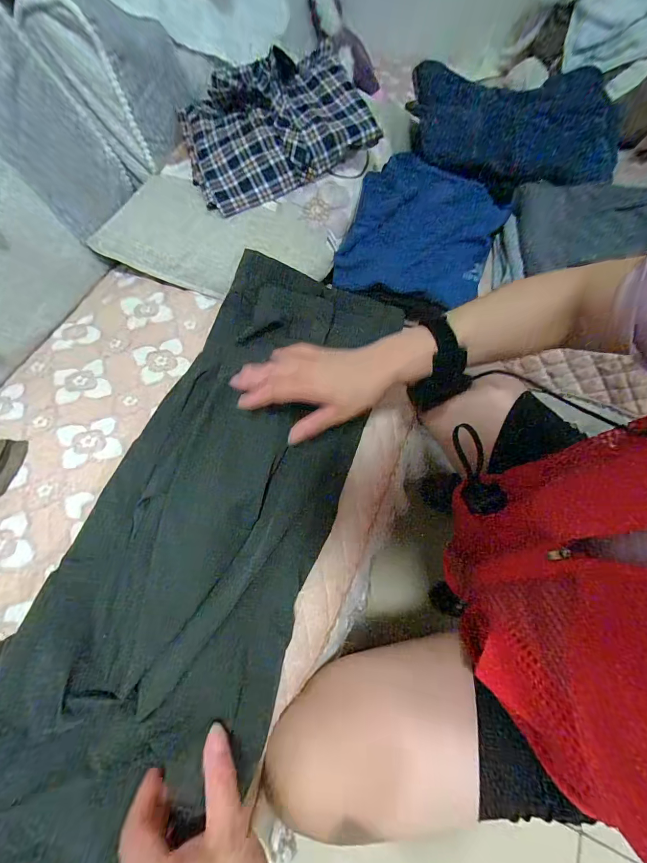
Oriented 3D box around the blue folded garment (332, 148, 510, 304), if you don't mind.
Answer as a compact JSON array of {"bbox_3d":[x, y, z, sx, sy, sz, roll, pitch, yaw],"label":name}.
[{"bbox_3d":[0.157,-0.323,0.581,0.230,0.044,0.254,17,81,7],"label":"blue folded garment"}]

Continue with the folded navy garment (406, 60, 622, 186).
[{"bbox_3d":[0.342,-0.543,0.641,0.406,0.108,0.154,-4,61,-12],"label":"folded navy garment"}]

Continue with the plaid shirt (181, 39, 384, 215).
[{"bbox_3d":[-0.091,-0.507,0.602,0.282,0.115,0.260,-24,63,-9],"label":"plaid shirt"}]

